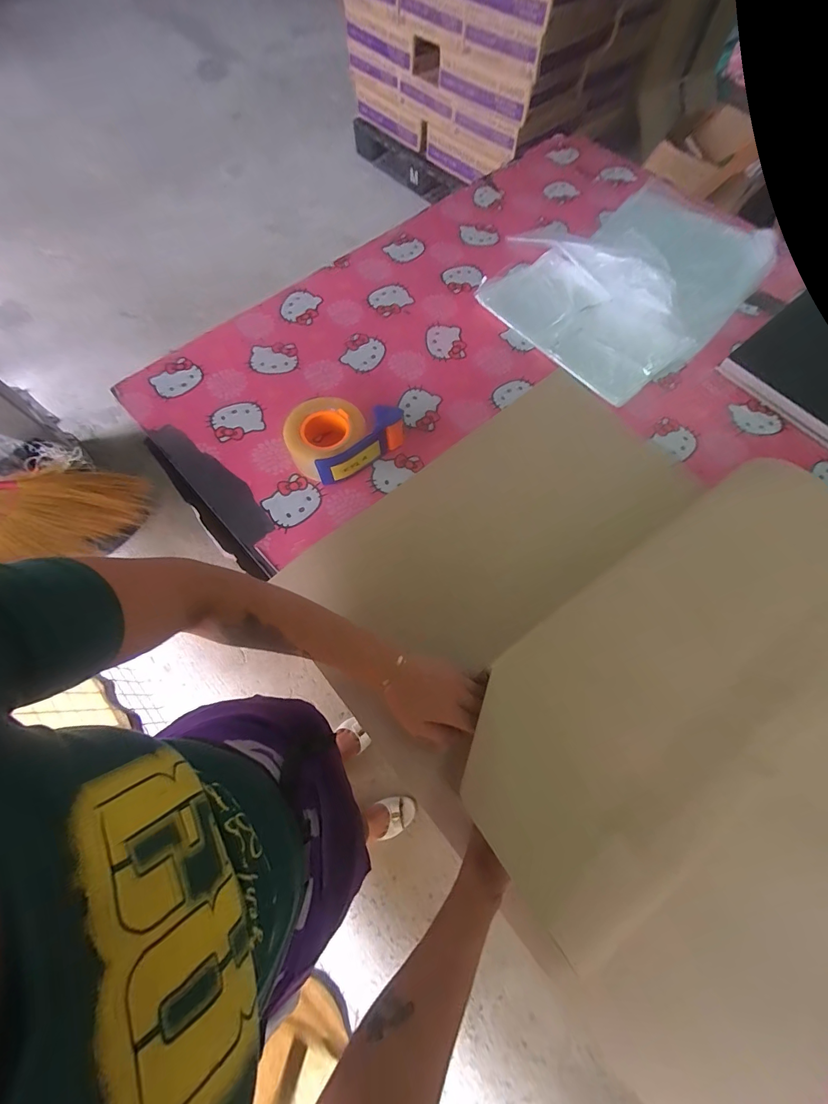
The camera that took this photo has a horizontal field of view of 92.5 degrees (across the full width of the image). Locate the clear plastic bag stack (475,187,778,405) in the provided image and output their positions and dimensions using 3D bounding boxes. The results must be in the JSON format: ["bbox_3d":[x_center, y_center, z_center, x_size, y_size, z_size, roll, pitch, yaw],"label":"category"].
[{"bbox_3d":[0.443,-0.562,0.768,0.596,0.074,0.377,-39,74,-17],"label":"clear plastic bag stack"}]

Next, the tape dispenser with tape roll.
[{"bbox_3d":[-0.101,-0.175,0.595,0.169,0.061,0.108,-26,70,-13],"label":"tape dispenser with tape roll"}]

